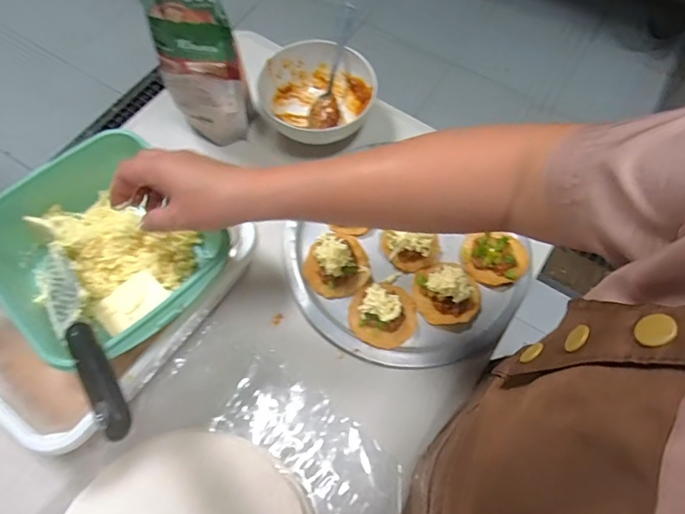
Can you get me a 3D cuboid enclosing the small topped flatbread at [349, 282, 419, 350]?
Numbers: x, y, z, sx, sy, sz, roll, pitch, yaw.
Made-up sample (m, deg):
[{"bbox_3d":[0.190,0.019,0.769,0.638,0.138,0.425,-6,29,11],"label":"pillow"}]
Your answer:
[{"bbox_3d":[0.049,0.063,0.544,0.079,0.045,0.076,0,64,-1],"label":"small topped flatbread"}]

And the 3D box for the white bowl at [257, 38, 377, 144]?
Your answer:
[{"bbox_3d":[-0.036,-0.222,0.655,0.159,0.061,0.150,11,64,4],"label":"white bowl"}]

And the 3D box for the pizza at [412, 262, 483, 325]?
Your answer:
[{"bbox_3d":[0.126,0.037,0.555,0.078,0.044,0.074,0,64,-1],"label":"pizza"}]

